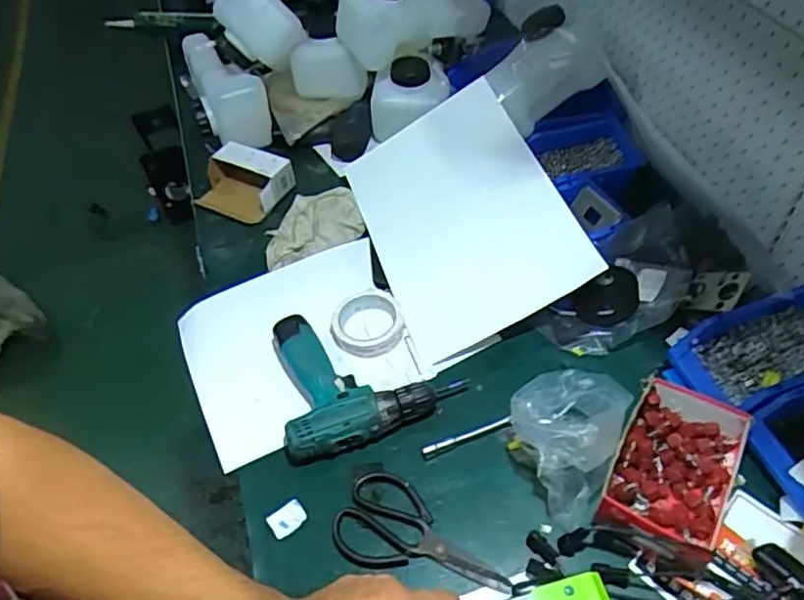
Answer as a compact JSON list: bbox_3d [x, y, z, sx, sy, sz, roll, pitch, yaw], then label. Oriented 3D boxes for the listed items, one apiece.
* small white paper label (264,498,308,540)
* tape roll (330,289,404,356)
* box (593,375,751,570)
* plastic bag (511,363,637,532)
[{"bbox_3d":[-0.130,0.248,0.701,0.042,0.009,0.029,-31,54,-18],"label":"small white paper label"},{"bbox_3d":[-0.048,0.031,0.854,0.100,0.027,0.102,-3,51,4],"label":"tape roll"},{"bbox_3d":[0.292,0.182,0.668,0.118,0.052,0.188,23,57,23],"label":"box"},{"bbox_3d":[0.181,0.143,0.686,0.110,0.098,0.161,19,56,20],"label":"plastic bag"}]

